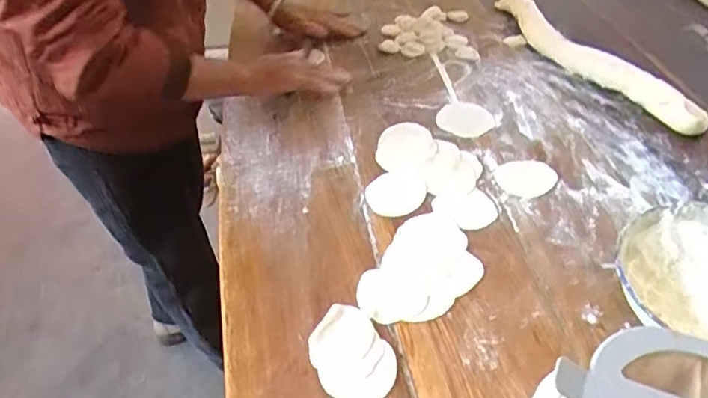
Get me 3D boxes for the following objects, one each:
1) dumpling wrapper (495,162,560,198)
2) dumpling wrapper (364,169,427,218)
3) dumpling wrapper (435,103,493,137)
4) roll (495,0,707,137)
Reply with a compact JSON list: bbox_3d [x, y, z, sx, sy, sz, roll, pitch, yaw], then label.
[{"bbox_3d":[0.216,-0.028,0.748,0.075,0.004,0.075,-1,42,1],"label":"dumpling wrapper"},{"bbox_3d":[0.052,-0.010,0.731,0.072,0.004,0.075,-2,42,0],"label":"dumpling wrapper"},{"bbox_3d":[0.157,-0.114,0.843,0.078,0.005,0.080,-1,42,1],"label":"dumpling wrapper"},{"bbox_3d":[0.358,-0.243,0.969,0.083,0.033,0.483,-13,43,-12],"label":"roll"}]

